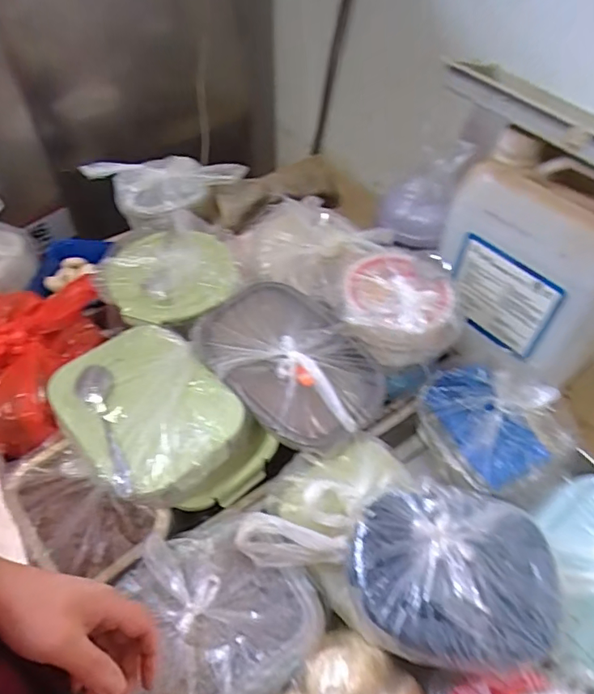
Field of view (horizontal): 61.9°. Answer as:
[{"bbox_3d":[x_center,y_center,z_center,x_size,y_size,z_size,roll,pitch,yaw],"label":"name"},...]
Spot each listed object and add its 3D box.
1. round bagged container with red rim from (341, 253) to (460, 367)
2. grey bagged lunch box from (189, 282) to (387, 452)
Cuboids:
[{"bbox_3d":[0.124,-0.051,0.598,0.130,0.070,0.128,0,51,-1],"label":"round bagged container with red rim"},{"bbox_3d":[-0.007,0.019,0.572,0.158,0.057,0.215,-36,60,-26],"label":"grey bagged lunch box"}]

